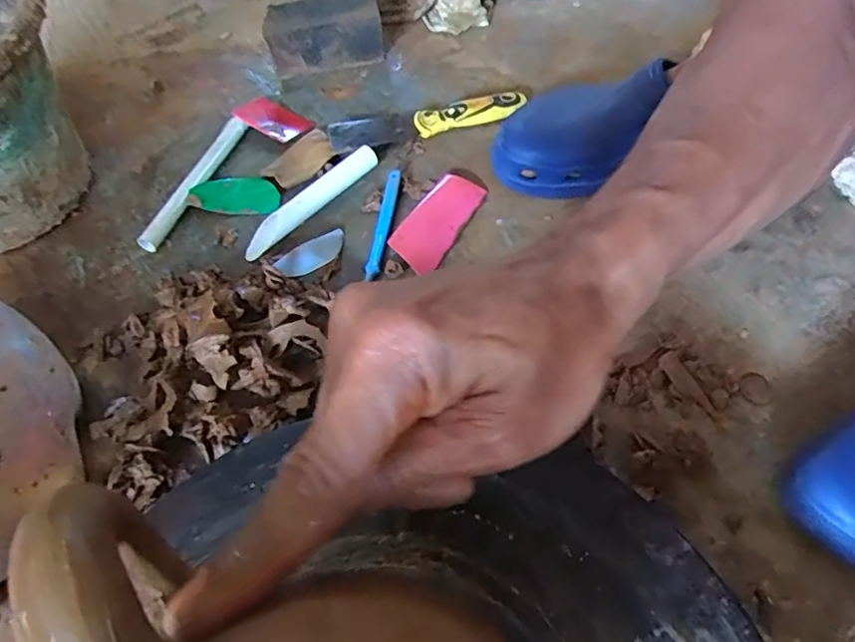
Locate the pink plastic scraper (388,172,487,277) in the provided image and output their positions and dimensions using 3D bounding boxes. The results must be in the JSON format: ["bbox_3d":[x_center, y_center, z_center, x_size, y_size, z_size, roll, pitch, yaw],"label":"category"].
[{"bbox_3d":[0.009,-0.090,0.497,0.046,0.009,0.105,26,65,18],"label":"pink plastic scraper"}]

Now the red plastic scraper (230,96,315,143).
[{"bbox_3d":[-0.159,-0.206,0.576,0.081,0.007,0.052,34,50,22],"label":"red plastic scraper"}]

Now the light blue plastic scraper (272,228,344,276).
[{"bbox_3d":[-0.097,-0.056,0.479,0.066,0.005,0.023,-34,104,-25],"label":"light blue plastic scraper"}]

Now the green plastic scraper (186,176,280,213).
[{"bbox_3d":[-0.178,-0.121,0.530,0.079,0.012,0.044,2,58,-3],"label":"green plastic scraper"}]

